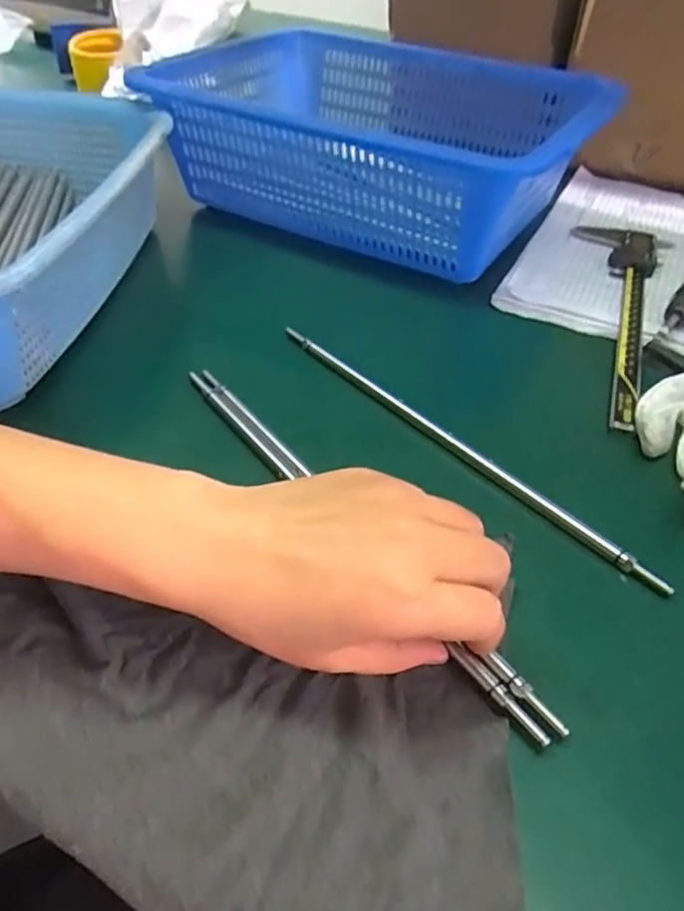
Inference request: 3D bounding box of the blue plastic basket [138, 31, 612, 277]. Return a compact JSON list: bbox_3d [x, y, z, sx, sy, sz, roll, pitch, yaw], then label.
[{"bbox_3d":[0.039,-0.277,0.578,0.343,0.100,0.260,23,47,19],"label":"blue plastic basket"}]

